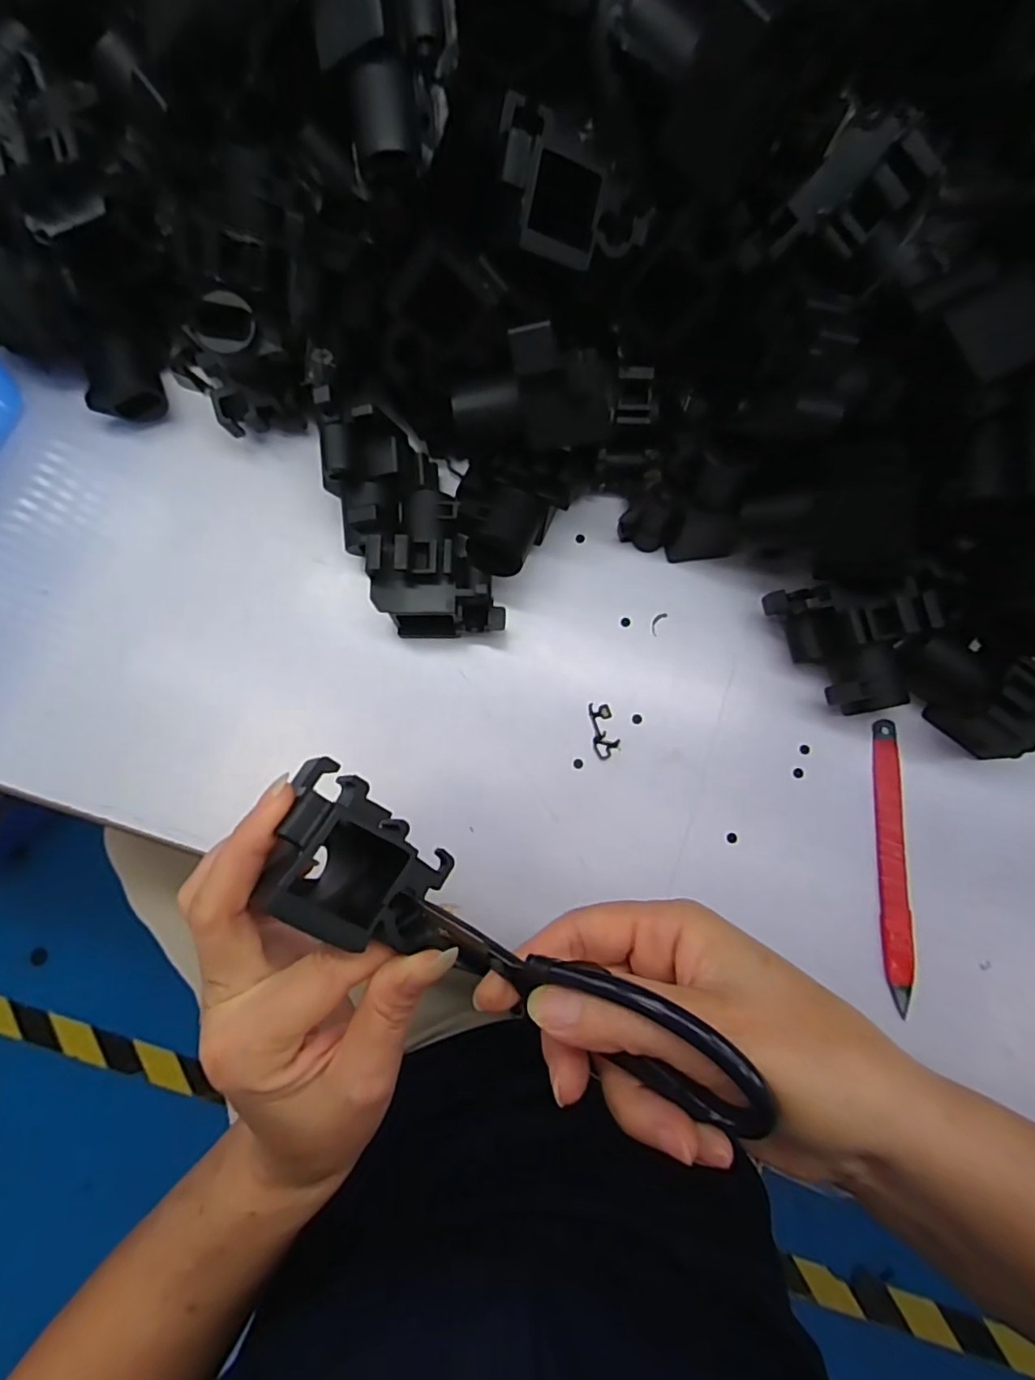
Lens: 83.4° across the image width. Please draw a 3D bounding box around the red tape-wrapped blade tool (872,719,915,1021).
[{"bbox_3d":[0.190,0.086,0.293,0.014,0.009,0.139,2,80,0],"label":"red tape-wrapped blade tool"}]

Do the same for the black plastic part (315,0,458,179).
[{"bbox_3d":[-0.052,-0.260,0.241,0.056,0.038,0.077,0,118,5],"label":"black plastic part"}]

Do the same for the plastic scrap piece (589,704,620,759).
[{"bbox_3d":[0.047,0.021,0.308,0.013,0.004,0.029,-7,80,-1],"label":"plastic scrap piece"}]

